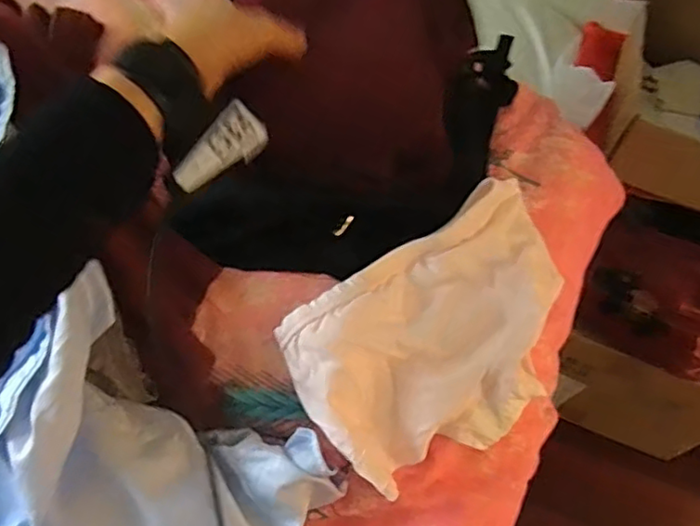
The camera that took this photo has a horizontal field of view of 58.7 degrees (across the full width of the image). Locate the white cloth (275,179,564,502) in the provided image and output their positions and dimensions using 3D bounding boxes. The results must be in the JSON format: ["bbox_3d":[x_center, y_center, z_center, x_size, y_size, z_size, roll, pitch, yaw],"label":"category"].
[{"bbox_3d":[0.072,0.051,0.463,0.227,0.091,0.152,-32,66,-21],"label":"white cloth"}]

